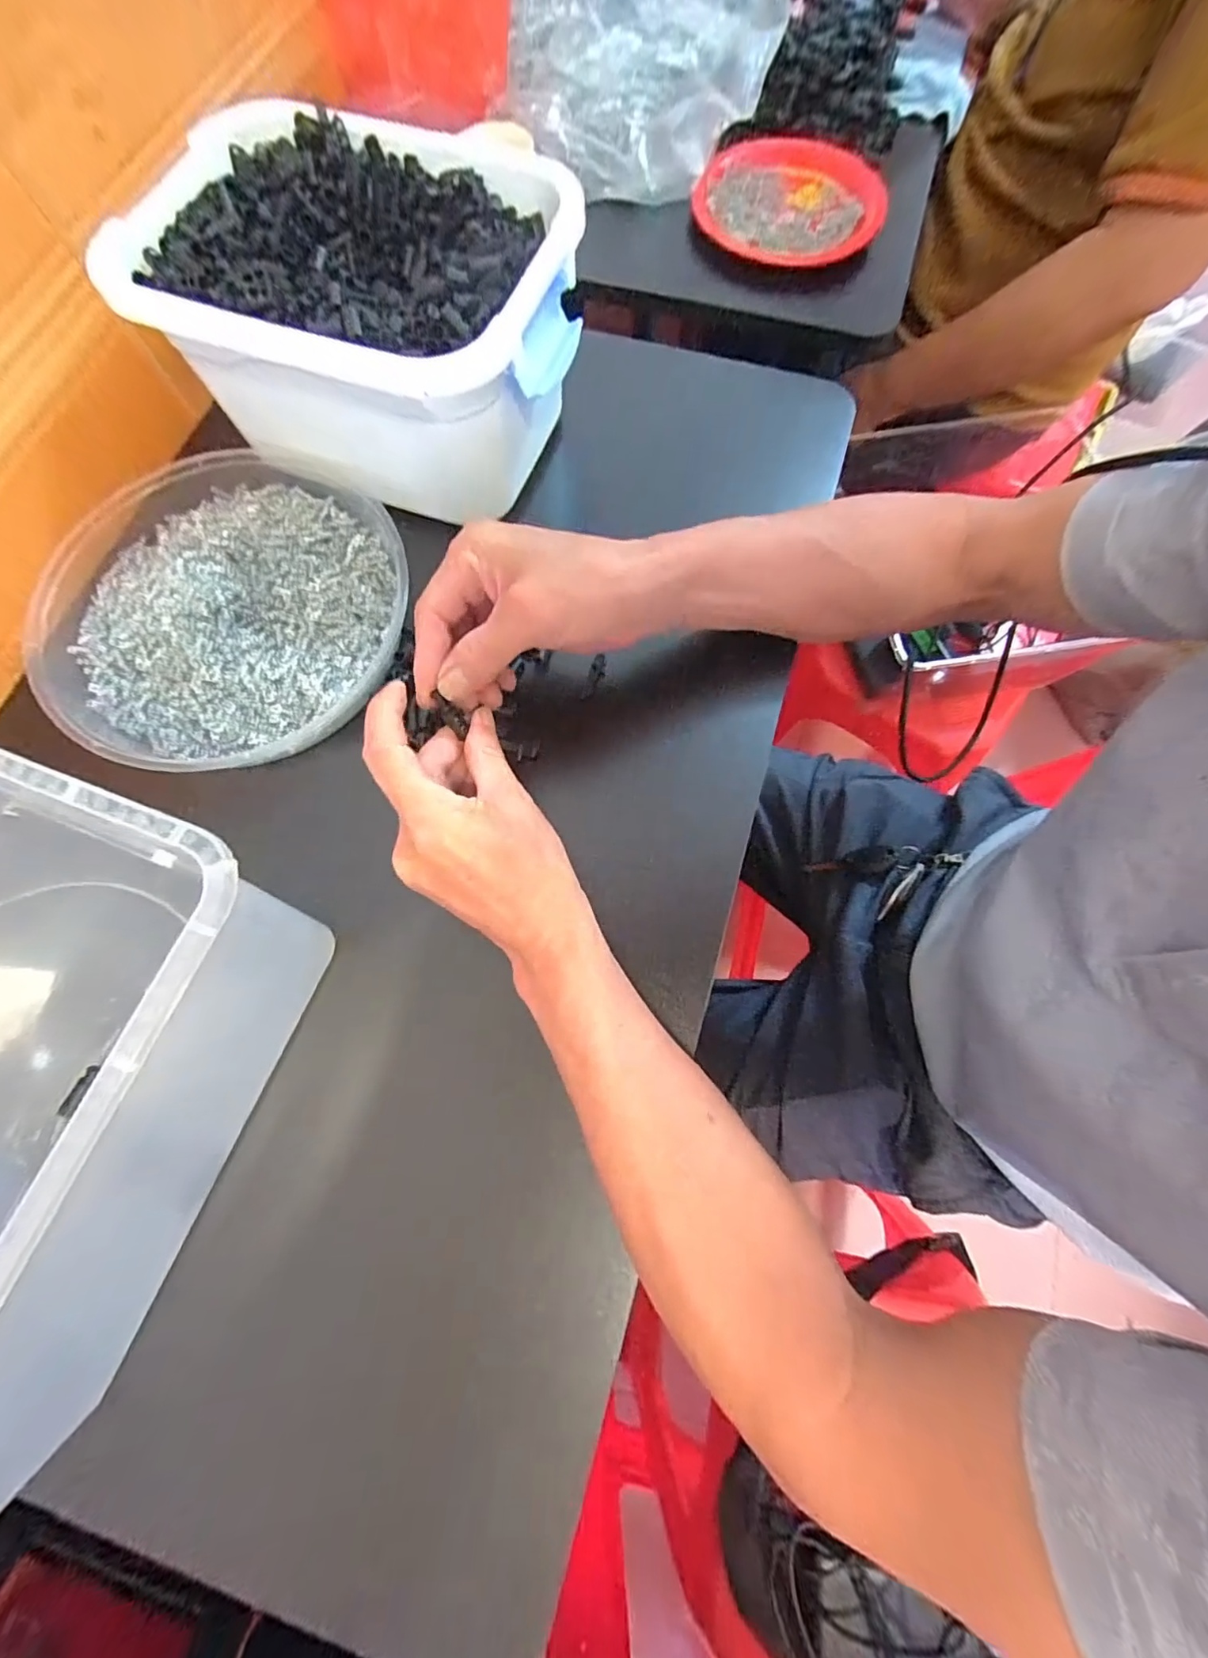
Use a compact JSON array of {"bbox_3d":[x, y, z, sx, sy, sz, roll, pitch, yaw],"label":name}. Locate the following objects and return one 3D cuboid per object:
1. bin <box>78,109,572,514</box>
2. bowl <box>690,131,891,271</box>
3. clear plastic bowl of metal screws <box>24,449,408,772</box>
[{"bbox_3d":[-0.145,-0.326,0.347,0.250,0.105,0.189,19,75,5],"label":"bin"},{"bbox_3d":[0.169,-0.567,0.479,0.156,0.030,0.163,15,75,4],"label":"bowl"},{"bbox_3d":[-0.244,-0.151,0.346,0.213,0.042,0.234,0,74,0],"label":"clear plastic bowl of metal screws"}]

